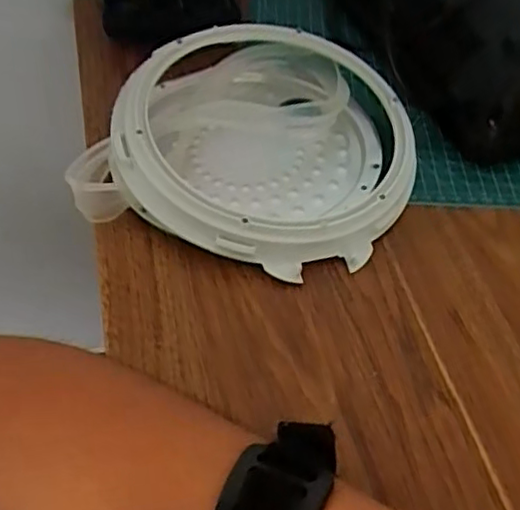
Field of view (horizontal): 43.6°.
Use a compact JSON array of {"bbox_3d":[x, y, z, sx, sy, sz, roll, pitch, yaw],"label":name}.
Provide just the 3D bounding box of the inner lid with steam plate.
[{"bbox_3d":[0.004,-0.084,0.437,0.200,0.041,0.206,18,52,11],"label":"inner lid with steam plate"}]

